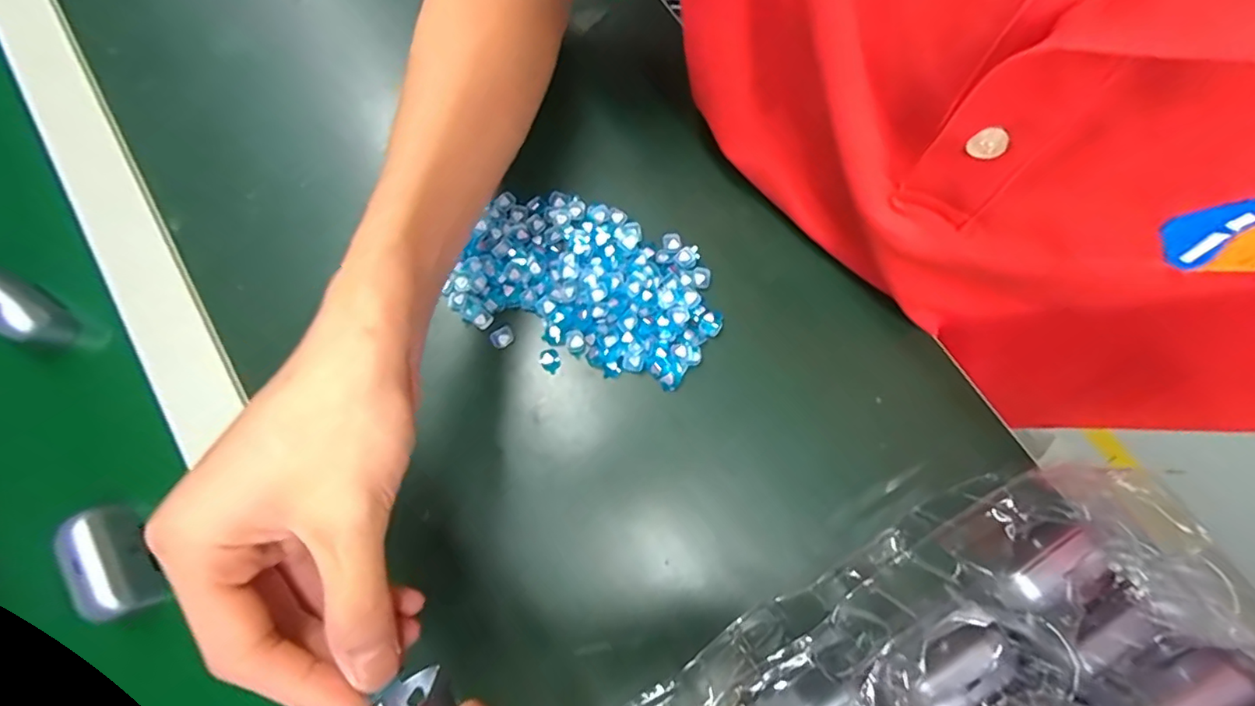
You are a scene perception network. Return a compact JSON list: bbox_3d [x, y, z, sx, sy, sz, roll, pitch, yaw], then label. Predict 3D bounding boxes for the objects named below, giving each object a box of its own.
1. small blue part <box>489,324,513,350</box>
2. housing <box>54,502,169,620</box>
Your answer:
[{"bbox_3d":[-0.073,-0.010,0.321,0.013,0.005,0.011,-27,78,-6],"label":"small blue part"},{"bbox_3d":[-0.267,0.107,0.285,0.021,0.028,0.055,-29,78,-7],"label":"housing"}]

